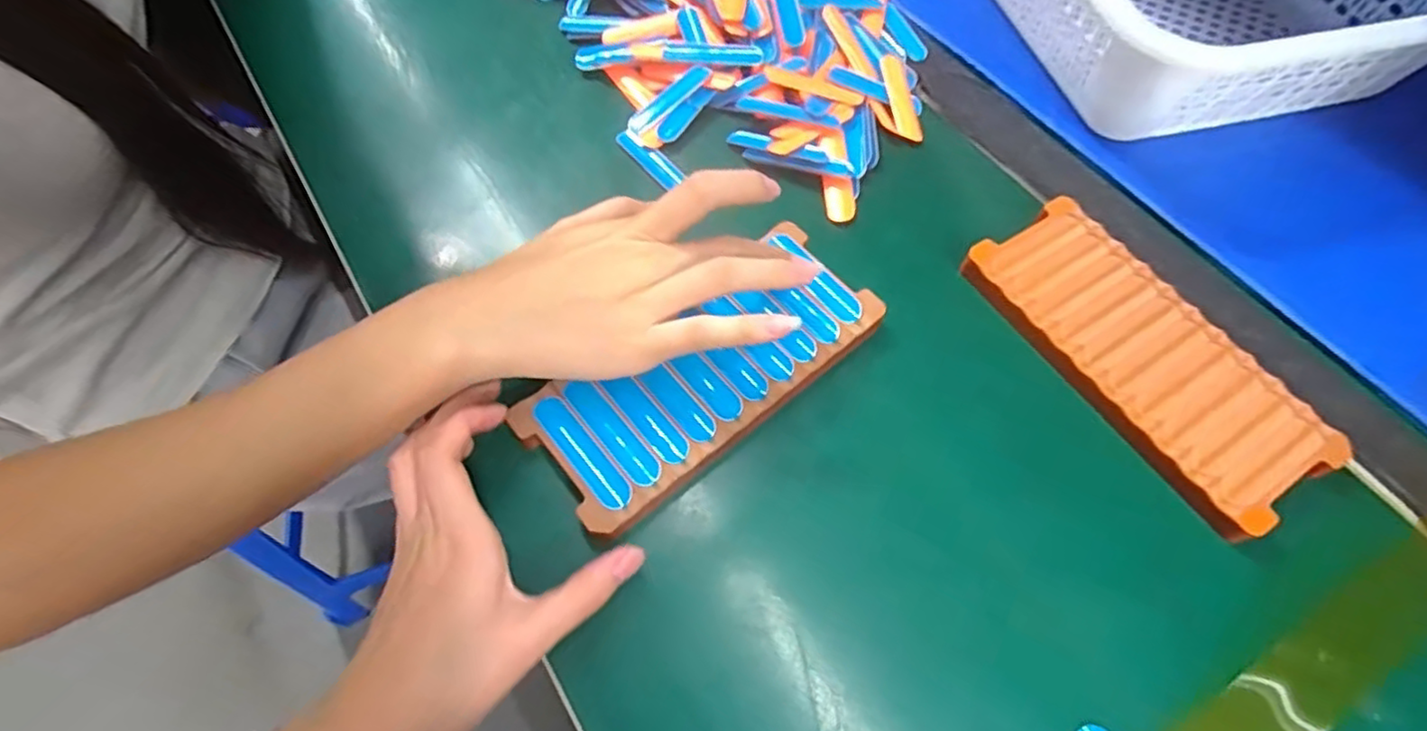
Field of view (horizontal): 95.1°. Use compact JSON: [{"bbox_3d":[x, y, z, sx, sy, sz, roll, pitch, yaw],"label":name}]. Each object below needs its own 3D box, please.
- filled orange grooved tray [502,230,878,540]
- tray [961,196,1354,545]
[{"bbox_3d":[-0.002,0.001,0.307,0.170,0.025,0.072,-37,69,-18],"label":"filled orange grooved tray"},{"bbox_3d":[0.208,-0.006,0.322,0.079,0.015,0.169,-30,67,-15],"label":"tray"}]

